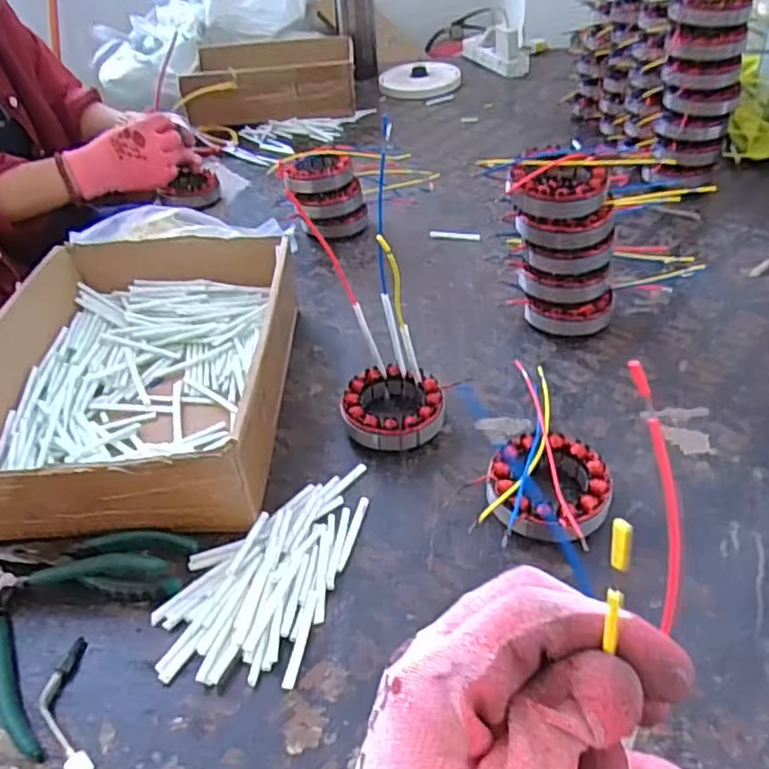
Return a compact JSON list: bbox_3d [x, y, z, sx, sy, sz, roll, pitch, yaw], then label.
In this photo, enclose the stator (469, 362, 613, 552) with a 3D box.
[{"bbox_3d":[0.131,0.059,0.499,0.087,0.035,0.157,12,44,20],"label":"stator"}]

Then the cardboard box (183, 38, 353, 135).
[{"bbox_3d":[-0.210,-0.562,1.211,0.304,0.091,0.239,-9,41,-4],"label":"cardboard box"}]

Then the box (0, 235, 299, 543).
[{"bbox_3d":[-0.211,-0.021,0.580,0.243,0.087,0.332,-3,41,3],"label":"box"}]

